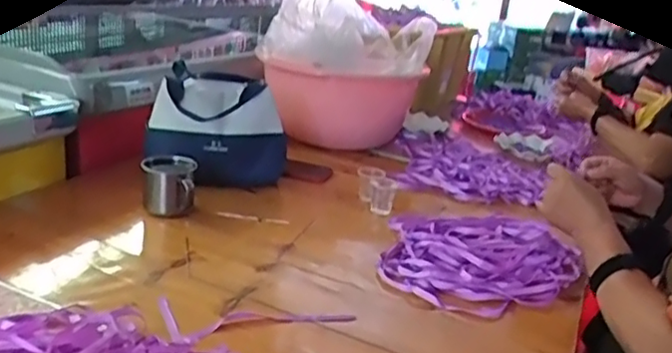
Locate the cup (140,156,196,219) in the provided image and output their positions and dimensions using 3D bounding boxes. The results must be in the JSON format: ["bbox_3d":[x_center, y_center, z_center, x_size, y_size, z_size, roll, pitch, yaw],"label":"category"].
[{"bbox_3d":[-0.269,0.020,1.007,0.083,0.091,0.068,4,19,-10],"label":"cup"}]

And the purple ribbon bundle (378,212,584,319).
[{"bbox_3d":[0.218,0.115,0.985,0.350,0.031,0.278,-10,26,-42],"label":"purple ribbon bundle"}]

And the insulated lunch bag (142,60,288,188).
[{"bbox_3d":[-0.216,-0.080,1.158,0.241,0.196,0.122,7,19,-1],"label":"insulated lunch bag"}]

